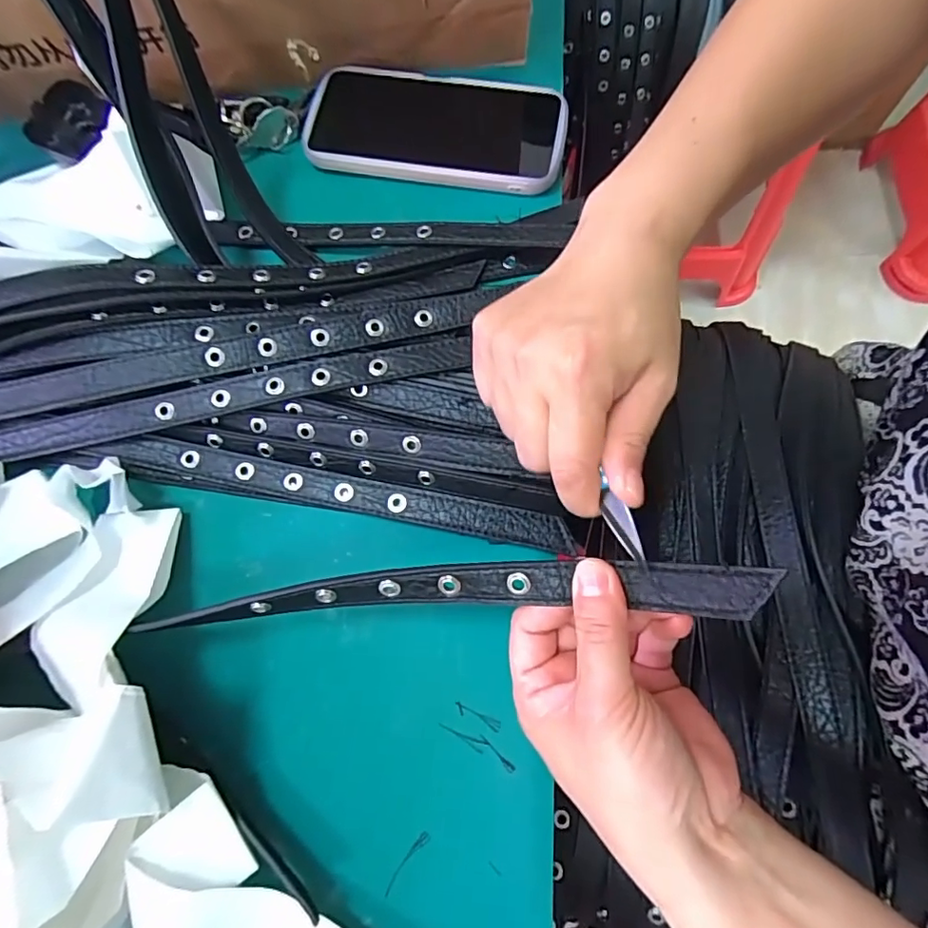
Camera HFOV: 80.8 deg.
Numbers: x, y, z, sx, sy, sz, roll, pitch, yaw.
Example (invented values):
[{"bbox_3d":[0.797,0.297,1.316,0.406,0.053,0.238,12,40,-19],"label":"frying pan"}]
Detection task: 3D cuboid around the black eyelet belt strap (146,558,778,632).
[{"bbox_3d":[-0.015,0.053,0.228,0.253,0.021,0.024,-5,73,13],"label":"black eyelet belt strap"}]

